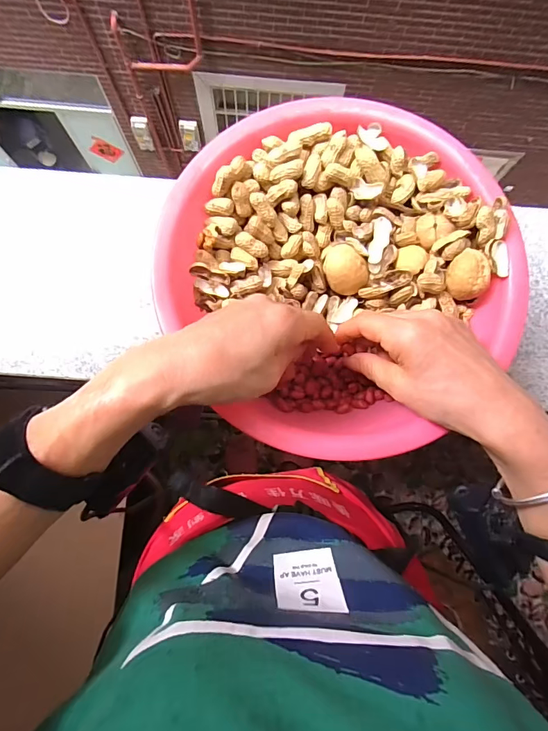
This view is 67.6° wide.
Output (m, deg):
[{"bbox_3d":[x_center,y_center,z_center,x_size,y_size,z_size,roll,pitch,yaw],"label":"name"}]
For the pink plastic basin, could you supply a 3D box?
[{"bbox_3d":[0.048,-0.072,0.325,0.254,0.065,0.252,0,82,-1],"label":"pink plastic basin"}]

